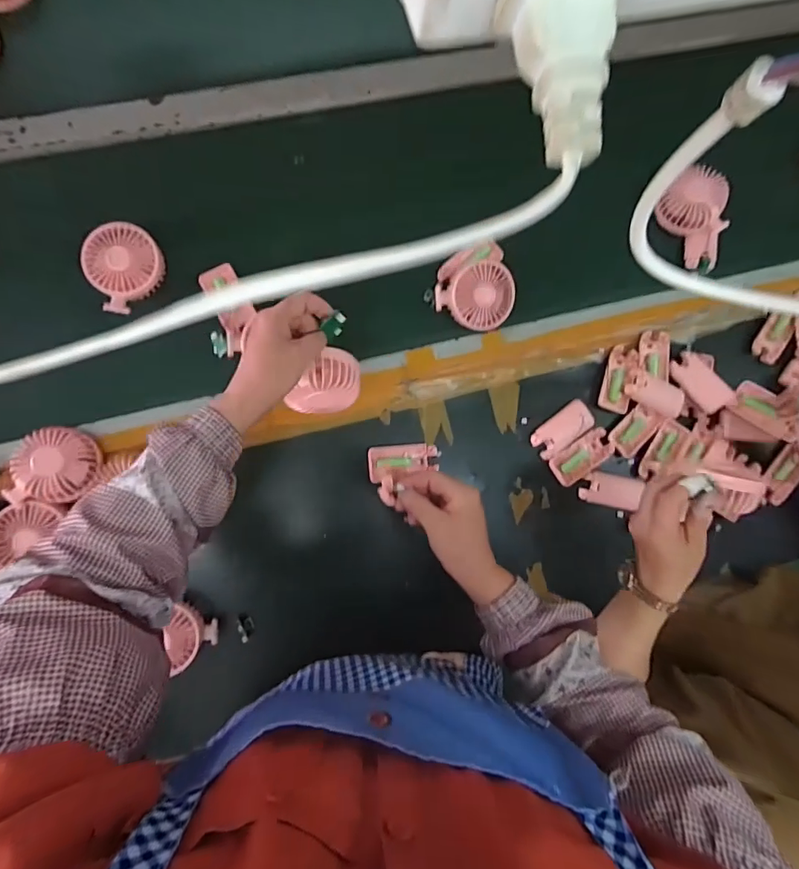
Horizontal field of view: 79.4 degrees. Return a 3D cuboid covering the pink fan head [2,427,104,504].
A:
[{"bbox_3d":[-0.409,0.036,0.572,0.090,0.039,0.088,1,88,-6],"label":"pink fan head"}]

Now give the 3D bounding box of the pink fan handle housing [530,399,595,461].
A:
[{"bbox_3d":[0.233,-0.008,0.686,0.092,0.026,0.042,-38,92,-6],"label":"pink fan handle housing"}]

